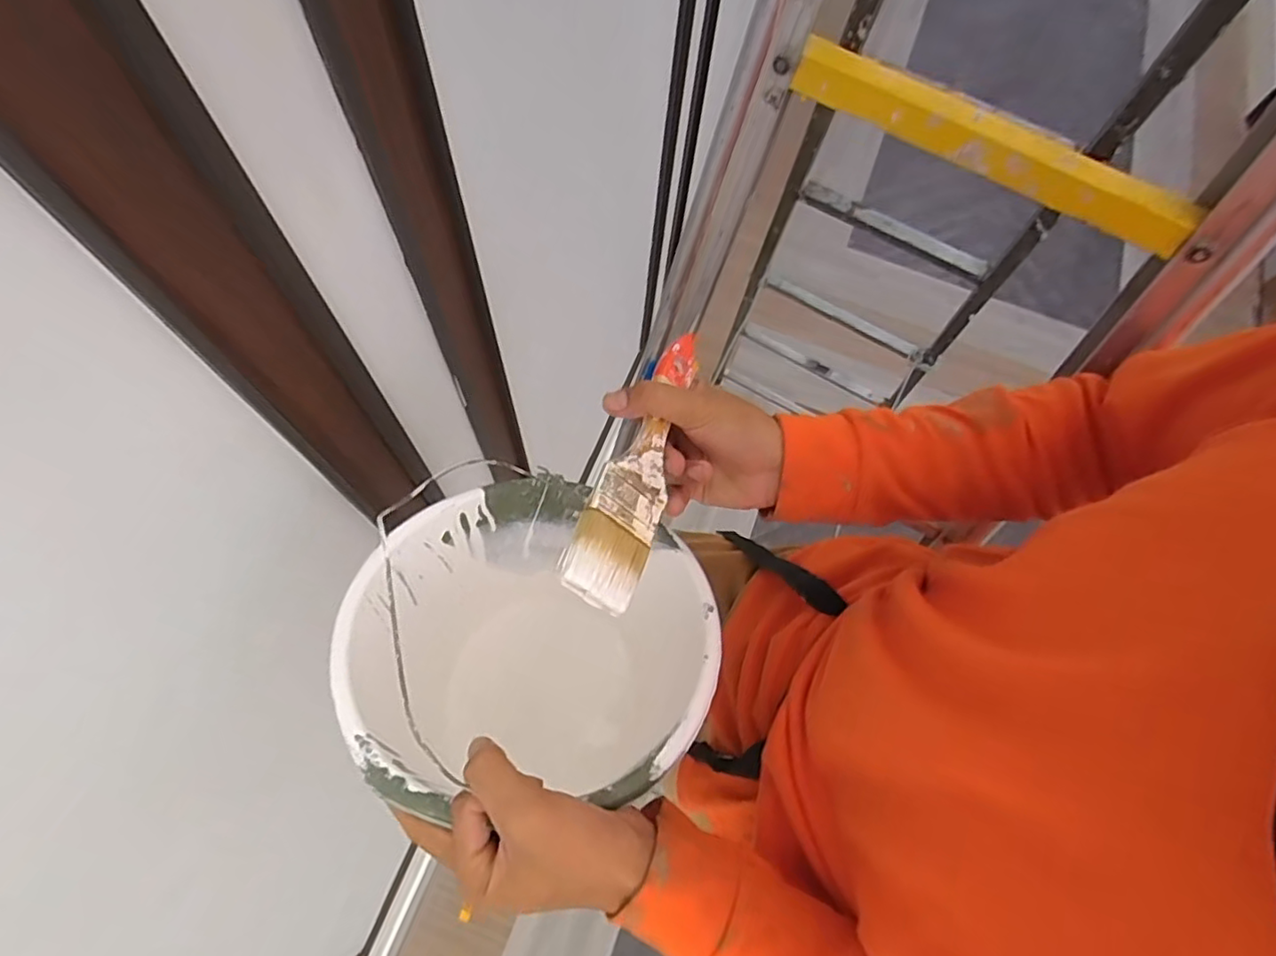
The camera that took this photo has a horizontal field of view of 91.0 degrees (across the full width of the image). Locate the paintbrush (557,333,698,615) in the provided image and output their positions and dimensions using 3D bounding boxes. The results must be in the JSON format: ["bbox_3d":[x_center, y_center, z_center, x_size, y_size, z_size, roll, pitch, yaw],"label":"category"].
[{"bbox_3d":[0.001,-0.011,0.395,0.047,0.018,0.197,37,55,-24],"label":"paintbrush"}]

